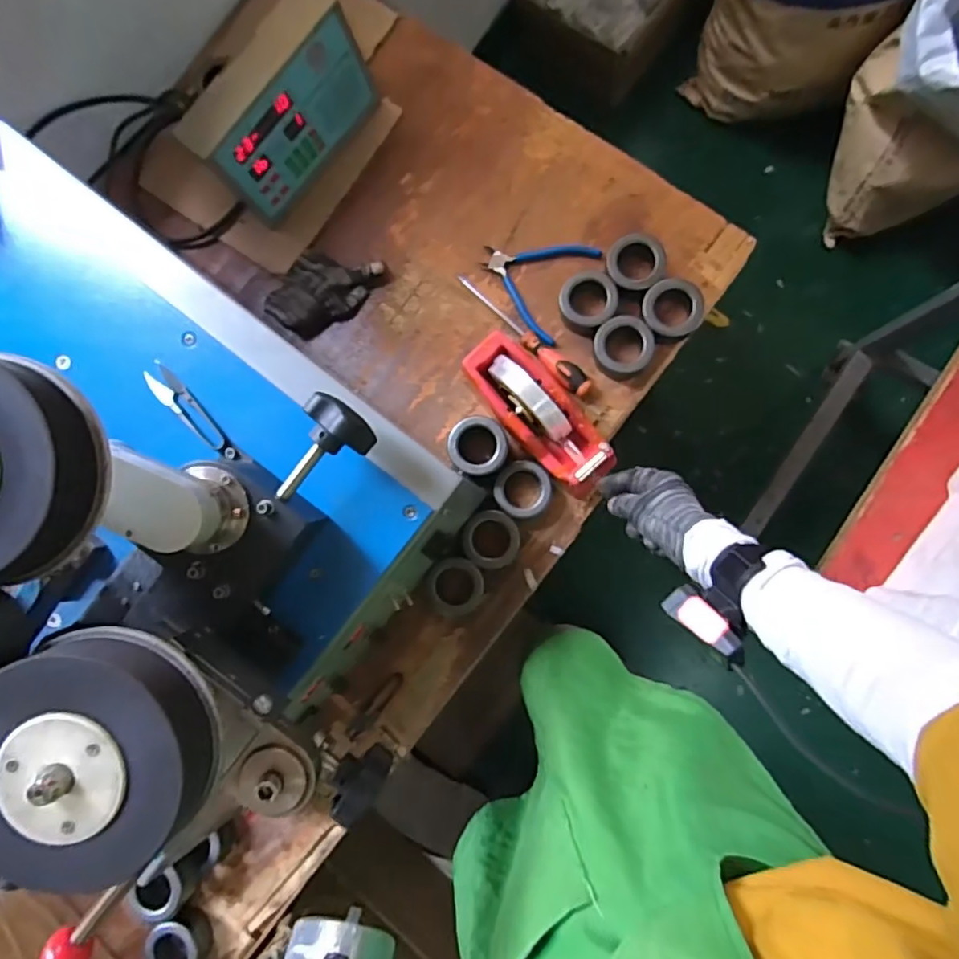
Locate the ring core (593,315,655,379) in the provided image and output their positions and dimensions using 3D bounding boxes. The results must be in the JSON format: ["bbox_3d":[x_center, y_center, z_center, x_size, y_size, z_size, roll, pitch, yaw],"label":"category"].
[{"bbox_3d":[0.173,-0.158,0.700,0.070,0.041,0.073,0,86,7],"label":"ring core"}]

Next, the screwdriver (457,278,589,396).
[{"bbox_3d":[0.057,-0.184,0.717,0.032,0.026,0.217,-41,83,2],"label":"screwdriver"}]

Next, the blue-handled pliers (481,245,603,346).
[{"bbox_3d":[0.064,-0.257,0.735,0.133,0.011,0.132,30,90,8],"label":"blue-handled pliers"}]

